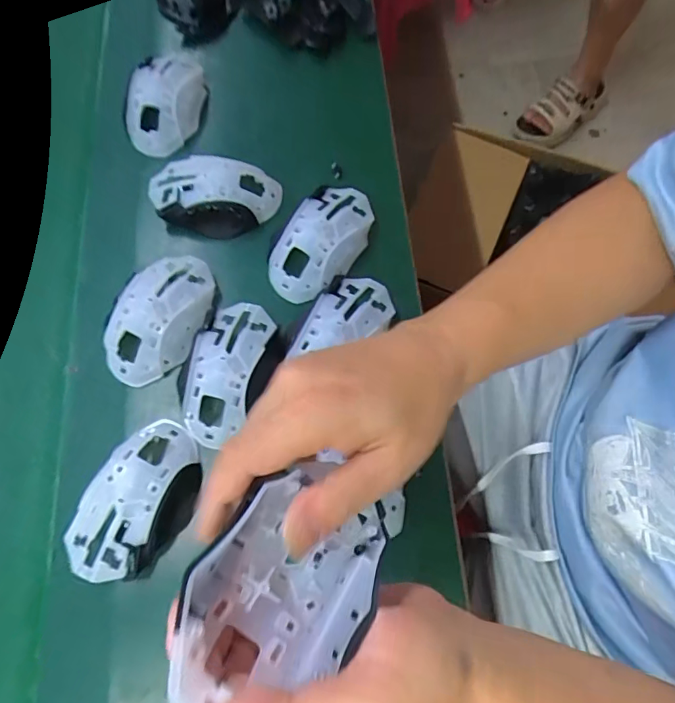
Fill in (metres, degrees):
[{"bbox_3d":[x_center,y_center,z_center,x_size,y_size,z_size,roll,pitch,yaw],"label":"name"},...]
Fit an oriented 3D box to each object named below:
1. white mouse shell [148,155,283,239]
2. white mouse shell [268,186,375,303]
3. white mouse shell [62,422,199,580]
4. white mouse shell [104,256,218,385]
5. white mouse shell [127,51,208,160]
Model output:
[{"bbox_3d":[-0.116,-0.144,0.450,0.114,0.033,0.063,6,71,5],"label":"white mouse shell"},{"bbox_3d":[-0.016,-0.102,0.434,0.073,0.032,0.120,32,75,13],"label":"white mouse shell"},{"bbox_3d":[-0.147,0.109,0.361,0.074,0.037,0.120,20,73,9],"label":"white mouse shell"},{"bbox_3d":[-0.150,-0.030,0.414,0.071,0.039,0.121,16,72,8],"label":"white mouse shell"},{"bbox_3d":[-0.178,-0.268,0.516,0.065,0.044,0.134,1,71,3],"label":"white mouse shell"}]

